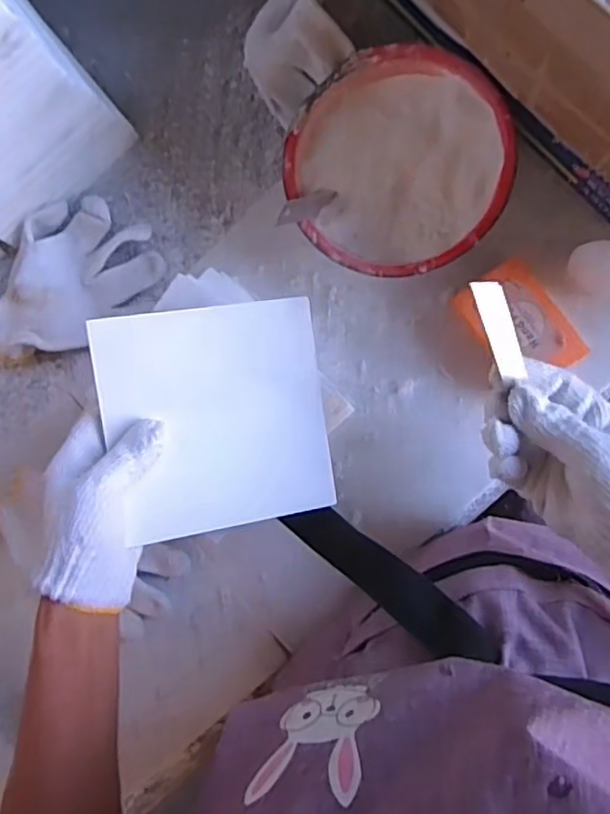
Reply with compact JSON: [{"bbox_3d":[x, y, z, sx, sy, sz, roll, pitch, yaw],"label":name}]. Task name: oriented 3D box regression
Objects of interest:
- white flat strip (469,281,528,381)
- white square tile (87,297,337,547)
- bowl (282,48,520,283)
[{"bbox_3d":[0.115,-0.046,0.366,0.017,0.004,0.061,-25,112,1],"label":"white flat strip"},{"bbox_3d":[-0.060,0.008,0.434,0.148,0.010,0.152,-9,95,-17],"label":"white square tile"},{"bbox_3d":[0.073,-0.184,0.489,0.162,0.051,0.162,0,92,10],"label":"bowl"}]

